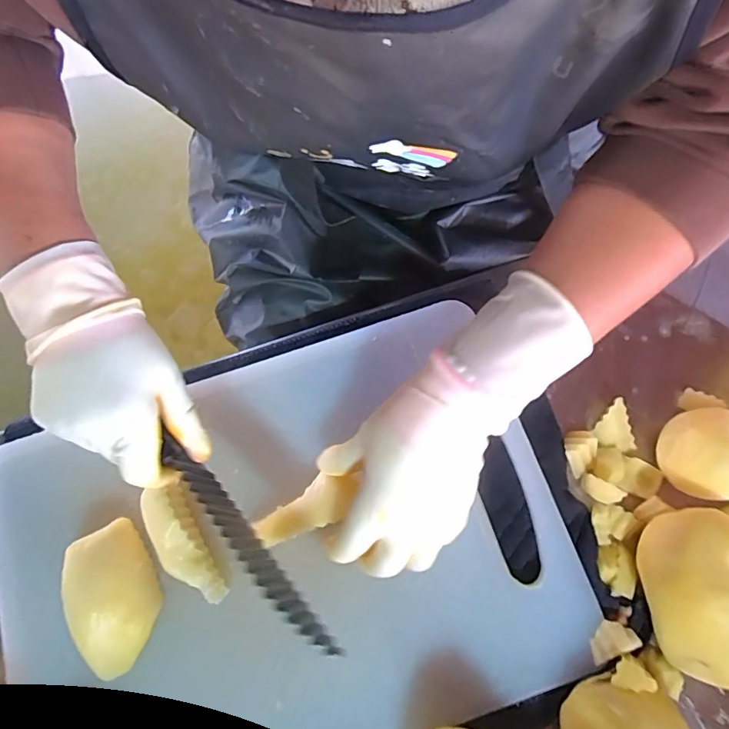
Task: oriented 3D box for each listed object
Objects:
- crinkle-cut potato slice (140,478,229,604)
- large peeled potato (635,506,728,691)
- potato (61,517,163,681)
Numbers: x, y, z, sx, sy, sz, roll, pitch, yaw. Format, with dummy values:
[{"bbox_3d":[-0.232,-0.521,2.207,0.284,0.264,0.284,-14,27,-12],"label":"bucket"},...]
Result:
[{"bbox_3d":[-0.121,0.120,0.326,0.025,0.035,0.082,-28,76,-6],"label":"crinkle-cut potato slice"},{"bbox_3d":[0.220,0.146,0.309,0.071,0.053,0.105,-11,75,-2],"label":"large peeled potato"},{"bbox_3d":[-0.163,0.151,0.318,0.046,0.032,0.086,-26,76,-6],"label":"potato"}]

